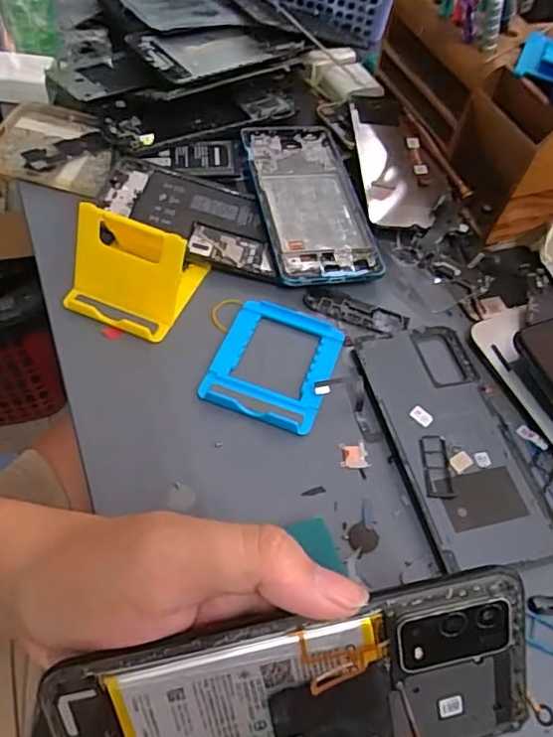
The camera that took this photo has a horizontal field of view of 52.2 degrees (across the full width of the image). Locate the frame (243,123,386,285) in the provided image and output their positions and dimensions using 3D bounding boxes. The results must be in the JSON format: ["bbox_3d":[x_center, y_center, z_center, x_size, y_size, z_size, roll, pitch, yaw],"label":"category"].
[{"bbox_3d":[0.024,-0.129,0.426,0.078,0.012,0.159,-7,57,-12],"label":"frame"}]

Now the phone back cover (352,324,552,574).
[{"bbox_3d":[0.105,0.038,0.333,0.075,0.004,0.156,-8,57,-12],"label":"phone back cover"}]

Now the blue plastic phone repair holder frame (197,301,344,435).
[{"bbox_3d":[-0.001,-0.005,0.353,0.071,0.012,0.085,20,55,7],"label":"blue plastic phone repair holder frame"}]

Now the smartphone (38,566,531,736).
[{"bbox_3d":[0.009,0.116,0.193,0.159,0.072,0.006,-10,18,-5],"label":"smartphone"}]

